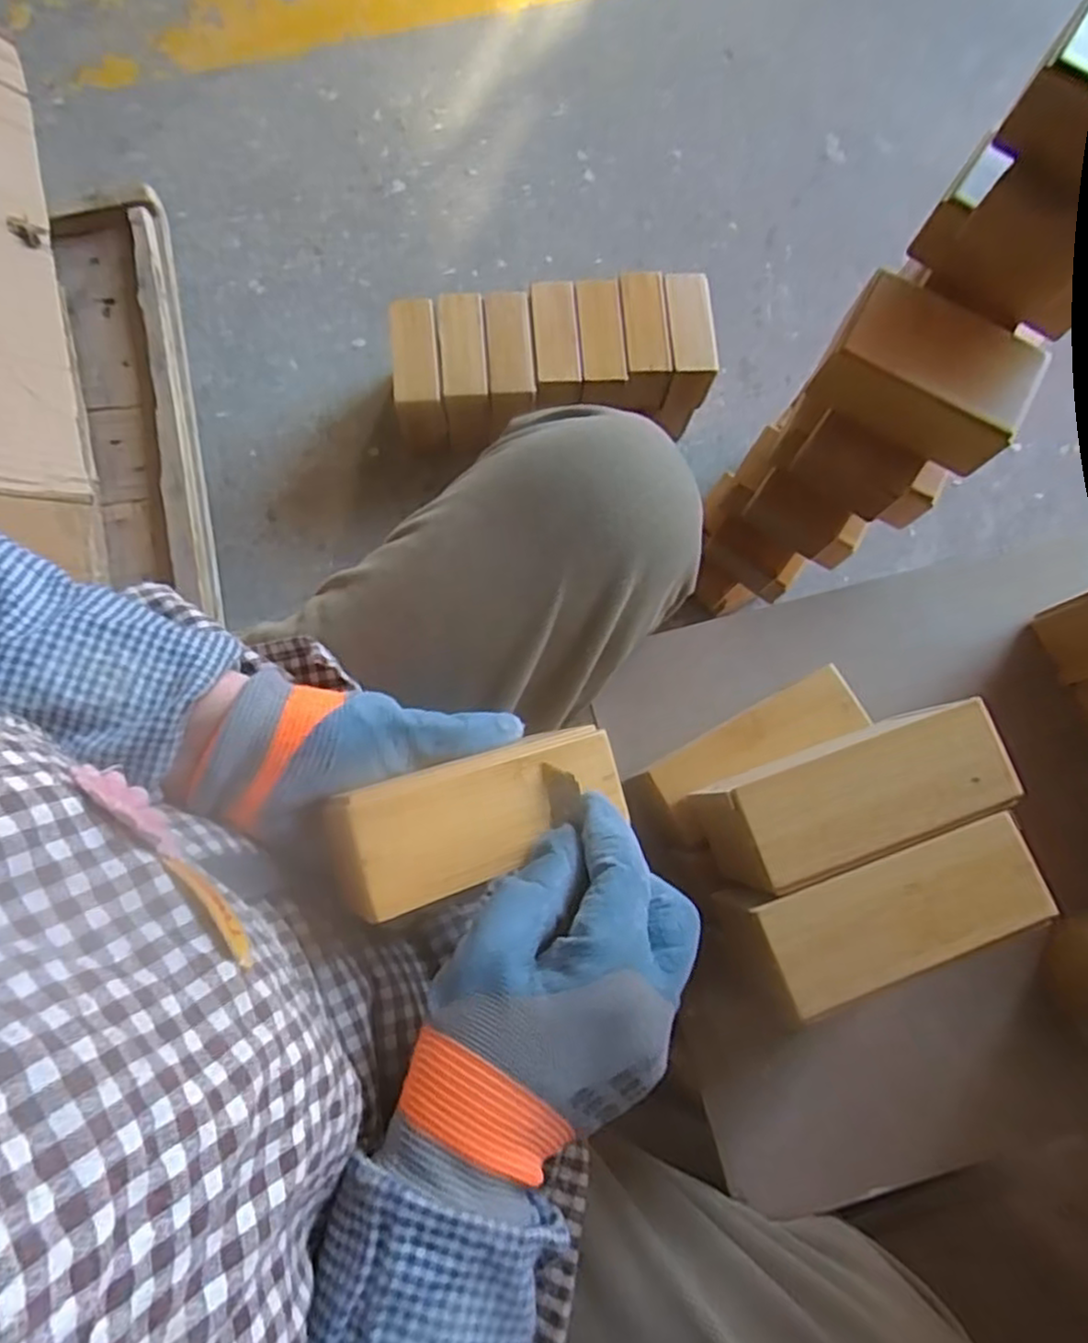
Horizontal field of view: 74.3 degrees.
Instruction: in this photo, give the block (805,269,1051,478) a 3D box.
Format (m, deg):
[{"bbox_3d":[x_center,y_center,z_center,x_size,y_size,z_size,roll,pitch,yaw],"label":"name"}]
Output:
[{"bbox_3d":[0.254,-0.199,0.481,0.125,0.056,0.078,33,81,5],"label":"block"}]

